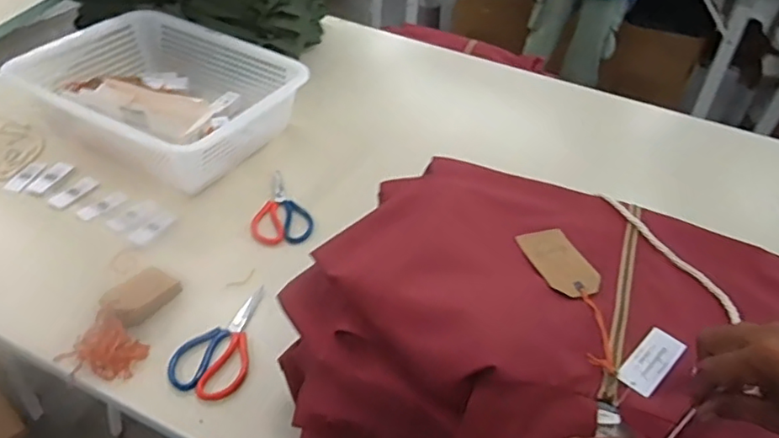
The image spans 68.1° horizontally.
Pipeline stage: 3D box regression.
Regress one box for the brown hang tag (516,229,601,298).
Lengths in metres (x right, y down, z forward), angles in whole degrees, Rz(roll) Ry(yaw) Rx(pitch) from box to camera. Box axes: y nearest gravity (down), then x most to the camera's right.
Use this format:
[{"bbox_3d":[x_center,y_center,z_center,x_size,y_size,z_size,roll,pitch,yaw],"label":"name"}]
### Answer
[{"bbox_3d":[0.189,0.048,0.629,0.061,0.006,0.100,-10,39,-16],"label":"brown hang tag"}]

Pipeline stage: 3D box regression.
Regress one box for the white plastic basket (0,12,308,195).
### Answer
[{"bbox_3d":[-0.447,-0.231,1.119,0.474,0.142,0.362,21,44,16],"label":"white plastic basket"}]

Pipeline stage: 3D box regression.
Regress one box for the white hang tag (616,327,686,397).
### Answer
[{"bbox_3d":[0.246,0.133,0.541,0.083,0.004,0.034,-31,48,-35],"label":"white hang tag"}]

